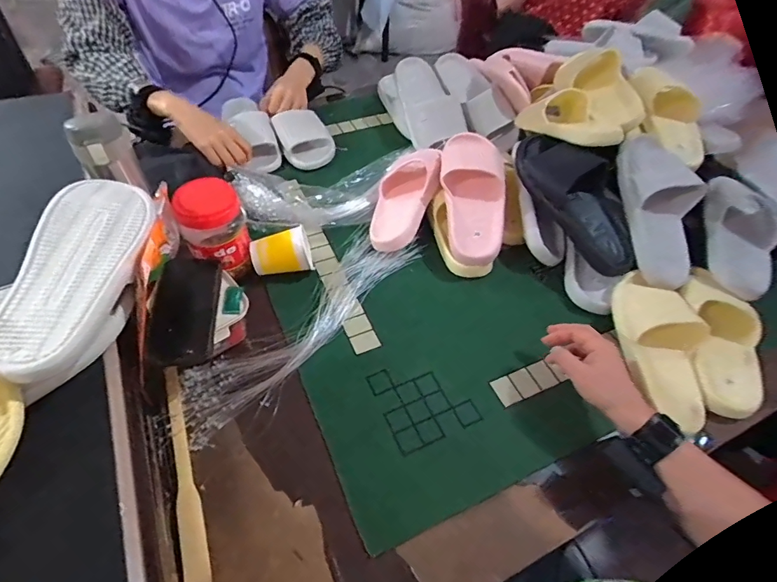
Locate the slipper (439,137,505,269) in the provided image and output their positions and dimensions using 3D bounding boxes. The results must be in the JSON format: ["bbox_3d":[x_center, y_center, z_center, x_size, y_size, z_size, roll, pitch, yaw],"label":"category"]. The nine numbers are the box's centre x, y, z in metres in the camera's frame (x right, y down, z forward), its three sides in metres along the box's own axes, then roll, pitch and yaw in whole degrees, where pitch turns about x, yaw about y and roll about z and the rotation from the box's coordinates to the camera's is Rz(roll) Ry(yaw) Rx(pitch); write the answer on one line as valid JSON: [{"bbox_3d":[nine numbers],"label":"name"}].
[{"bbox_3d":[0.144,-0.168,0.731,0.098,0.060,0.255,0,71,-3],"label":"slipper"}]

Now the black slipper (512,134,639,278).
[{"bbox_3d":[0.310,-0.152,0.709,0.114,0.080,0.269,-23,74,-19],"label":"black slipper"}]

